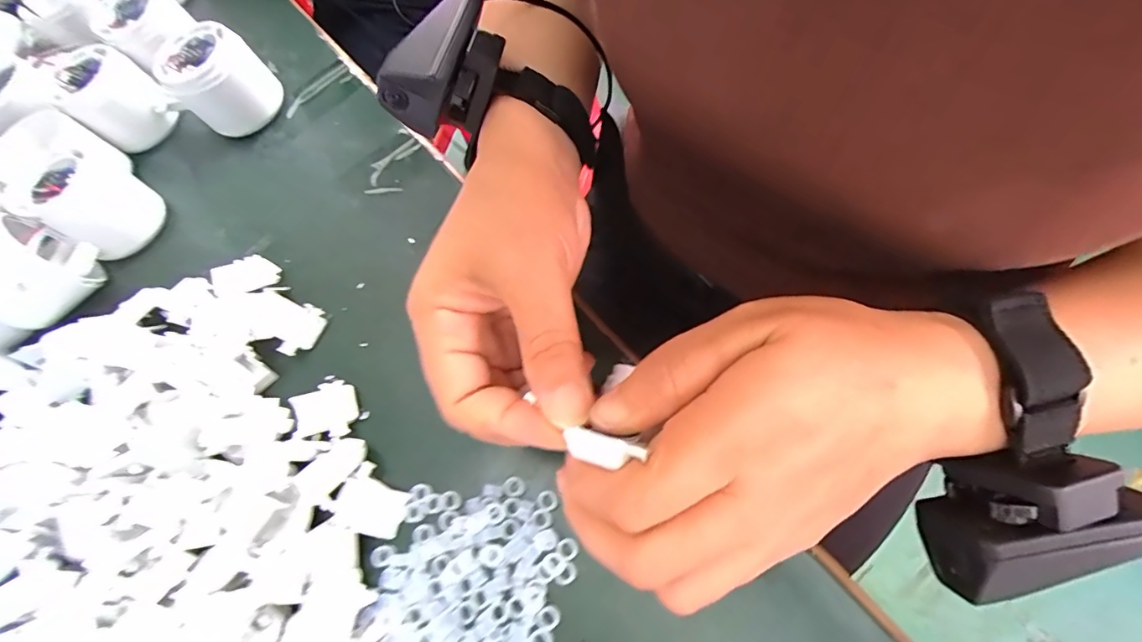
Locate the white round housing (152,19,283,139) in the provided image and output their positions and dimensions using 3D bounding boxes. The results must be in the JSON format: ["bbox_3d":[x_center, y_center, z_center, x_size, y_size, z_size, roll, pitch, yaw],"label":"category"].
[{"bbox_3d":[-0.249,-0.172,0.345,0.063,0.050,0.068,-33,69,-14],"label":"white round housing"}]

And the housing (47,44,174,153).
[{"bbox_3d":[-0.329,-0.161,0.356,0.052,0.055,0.052,-4,67,8],"label":"housing"}]

